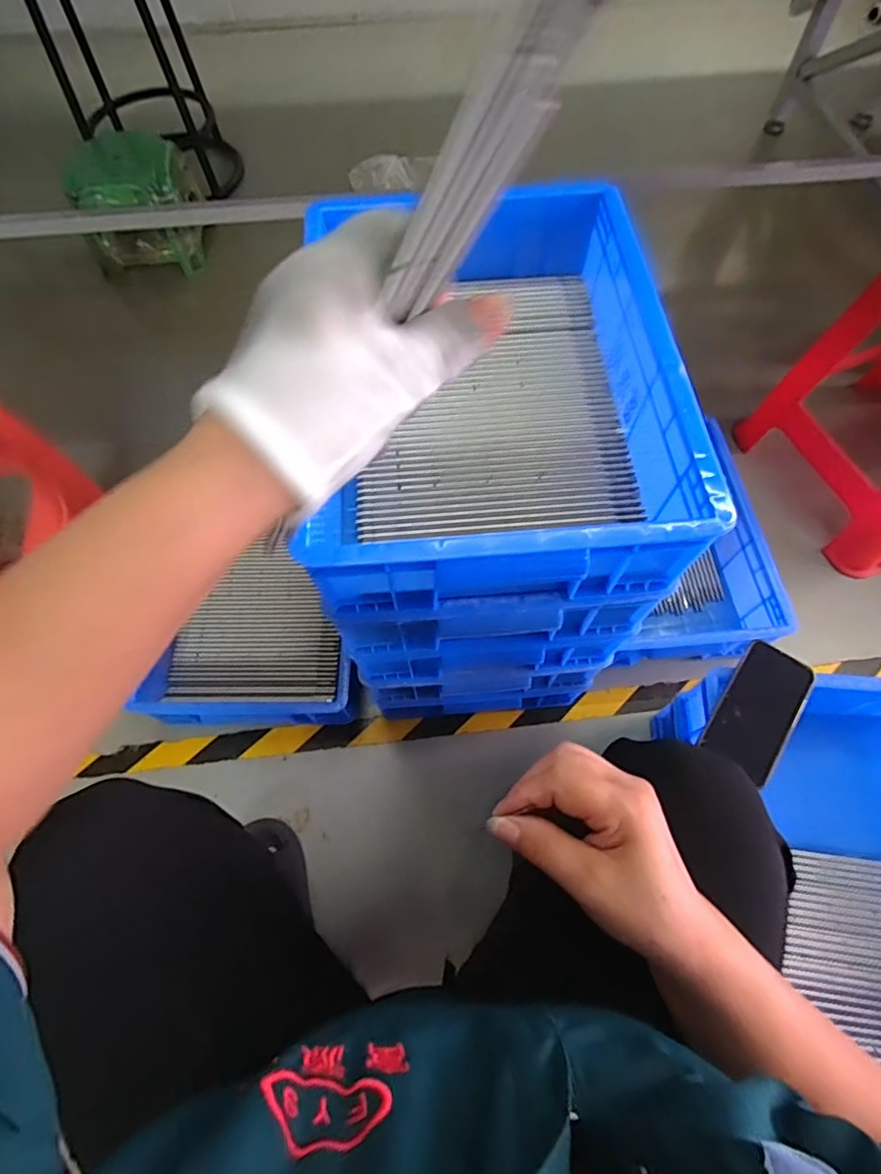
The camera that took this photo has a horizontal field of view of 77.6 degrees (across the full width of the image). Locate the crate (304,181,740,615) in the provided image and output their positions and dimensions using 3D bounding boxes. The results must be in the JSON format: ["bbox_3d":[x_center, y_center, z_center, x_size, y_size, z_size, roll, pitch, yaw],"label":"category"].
[{"bbox_3d":[0.042,-0.184,0.502,0.293,0.109,0.398,-5,64,-2],"label":"crate"}]

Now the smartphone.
[{"bbox_3d":[0.362,0.137,0.619,0.076,0.013,0.153,33,69,15],"label":"smartphone"}]

